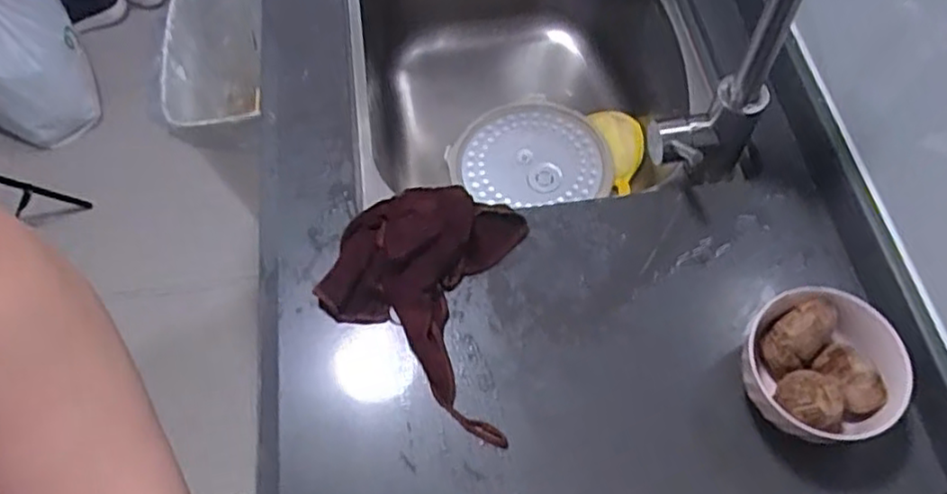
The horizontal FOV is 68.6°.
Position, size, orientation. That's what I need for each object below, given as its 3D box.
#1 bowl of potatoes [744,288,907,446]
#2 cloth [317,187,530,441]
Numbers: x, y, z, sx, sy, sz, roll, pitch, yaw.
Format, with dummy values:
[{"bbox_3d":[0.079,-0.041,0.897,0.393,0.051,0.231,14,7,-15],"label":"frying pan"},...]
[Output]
[{"bbox_3d":[0.256,0.096,0.527,0.103,0.075,0.107,0,61,1],"label":"bowl of potatoes"},{"bbox_3d":[-0.034,0.034,0.582,0.175,0.031,0.191,19,63,11],"label":"cloth"}]

